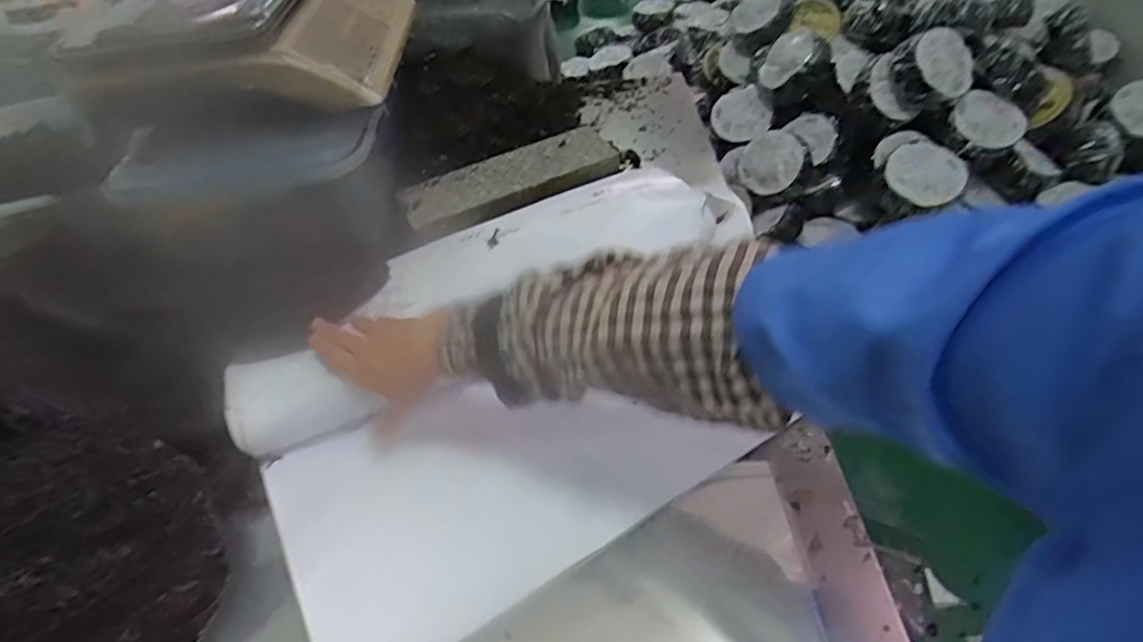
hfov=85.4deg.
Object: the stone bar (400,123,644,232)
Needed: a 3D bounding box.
[{"bbox_3d":[-0.071,-0.204,0.871,0.339,0.032,0.108,-26,47,-18],"label":"stone bar"}]

